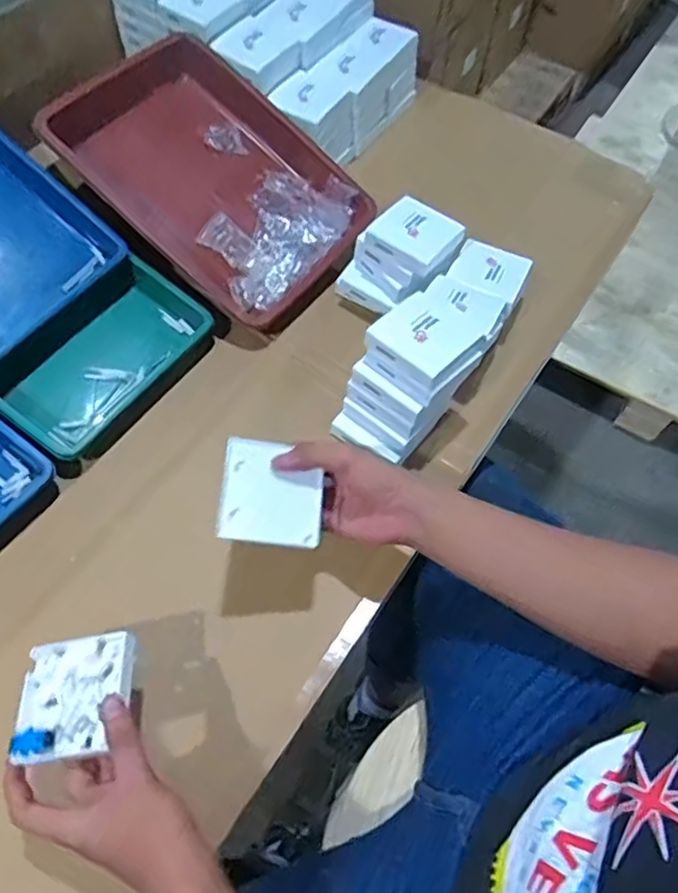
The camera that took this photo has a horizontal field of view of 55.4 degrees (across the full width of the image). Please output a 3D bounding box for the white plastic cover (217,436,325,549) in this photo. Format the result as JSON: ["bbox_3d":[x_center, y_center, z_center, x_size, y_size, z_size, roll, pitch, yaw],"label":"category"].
[{"bbox_3d":[-0.057,0.041,0.560,0.087,0.009,0.087,9,76,-15],"label":"white plastic cover"}]

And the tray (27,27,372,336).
[{"bbox_3d":[-0.154,-0.338,0.810,0.370,0.069,0.262,42,74,-7],"label":"tray"}]

